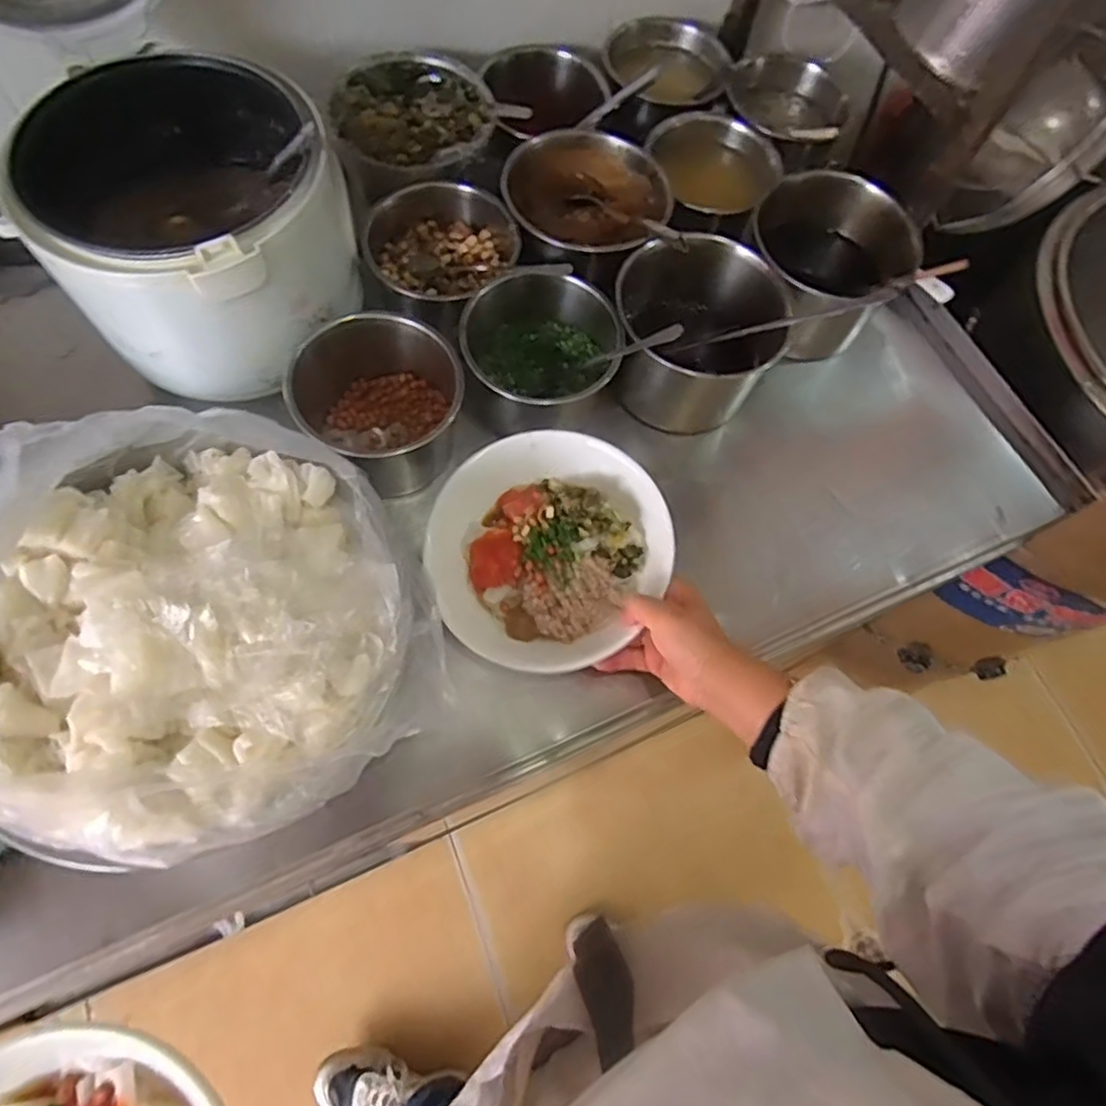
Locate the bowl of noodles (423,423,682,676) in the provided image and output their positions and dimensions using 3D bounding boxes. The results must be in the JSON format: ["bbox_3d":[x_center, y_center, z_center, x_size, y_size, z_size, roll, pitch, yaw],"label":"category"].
[{"bbox_3d":[-0.008,-0.007,0.544,0.182,0.056,0.191,-25,68,-15],"label":"bowl of noodles"}]

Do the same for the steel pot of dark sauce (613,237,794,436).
[{"bbox_3d":[0.130,-0.200,0.628,0.149,0.118,0.146,1,64,-3],"label":"steel pot of dark sauce"}]

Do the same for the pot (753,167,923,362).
[{"bbox_3d":[0.254,-0.273,0.668,0.141,0.114,0.155,1,64,-3],"label":"pot"}]

